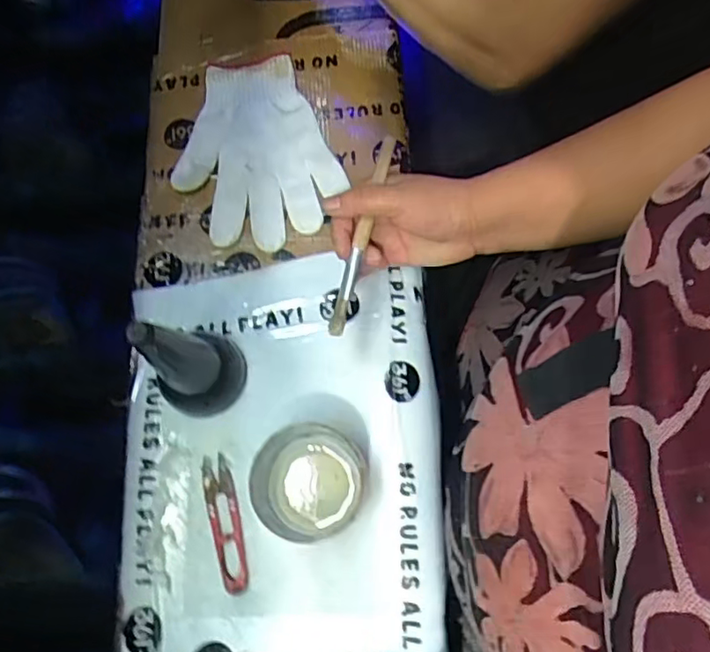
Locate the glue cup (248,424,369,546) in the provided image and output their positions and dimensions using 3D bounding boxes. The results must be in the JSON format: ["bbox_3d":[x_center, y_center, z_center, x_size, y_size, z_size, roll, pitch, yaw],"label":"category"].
[{"bbox_3d":[-0.033,0.118,0.442,0.079,0.055,0.079,-1,73,3],"label":"glue cup"}]

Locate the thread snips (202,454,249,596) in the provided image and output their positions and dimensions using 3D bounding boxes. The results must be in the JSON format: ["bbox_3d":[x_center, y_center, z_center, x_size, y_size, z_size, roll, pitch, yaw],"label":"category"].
[{"bbox_3d":[-0.102,0.152,0.462,0.023,0.007,0.102,-14,73,-1],"label":"thread snips"}]

